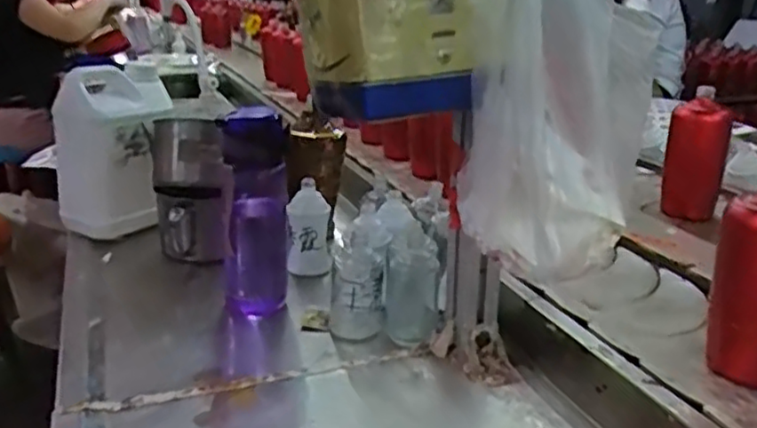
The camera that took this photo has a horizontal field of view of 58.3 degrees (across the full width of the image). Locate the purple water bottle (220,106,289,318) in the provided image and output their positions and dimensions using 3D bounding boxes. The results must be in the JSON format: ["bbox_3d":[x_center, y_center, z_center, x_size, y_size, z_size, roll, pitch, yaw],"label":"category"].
[{"bbox_3d":[-0.134,0.003,0.736,0.072,0.214,0.060,-3,21,-8],"label":"purple water bottle"}]

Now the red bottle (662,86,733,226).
[{"bbox_3d":[0.470,-0.087,1.002,0.078,0.163,0.062,12,24,29],"label":"red bottle"}]

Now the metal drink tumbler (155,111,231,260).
[{"bbox_3d":[-0.238,-0.028,0.868,0.091,0.173,0.081,-6,21,-16],"label":"metal drink tumbler"}]

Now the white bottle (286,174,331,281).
[{"bbox_3d":[-0.085,0.021,0.833,0.051,0.114,0.041,-3,21,-8],"label":"white bottle"}]

